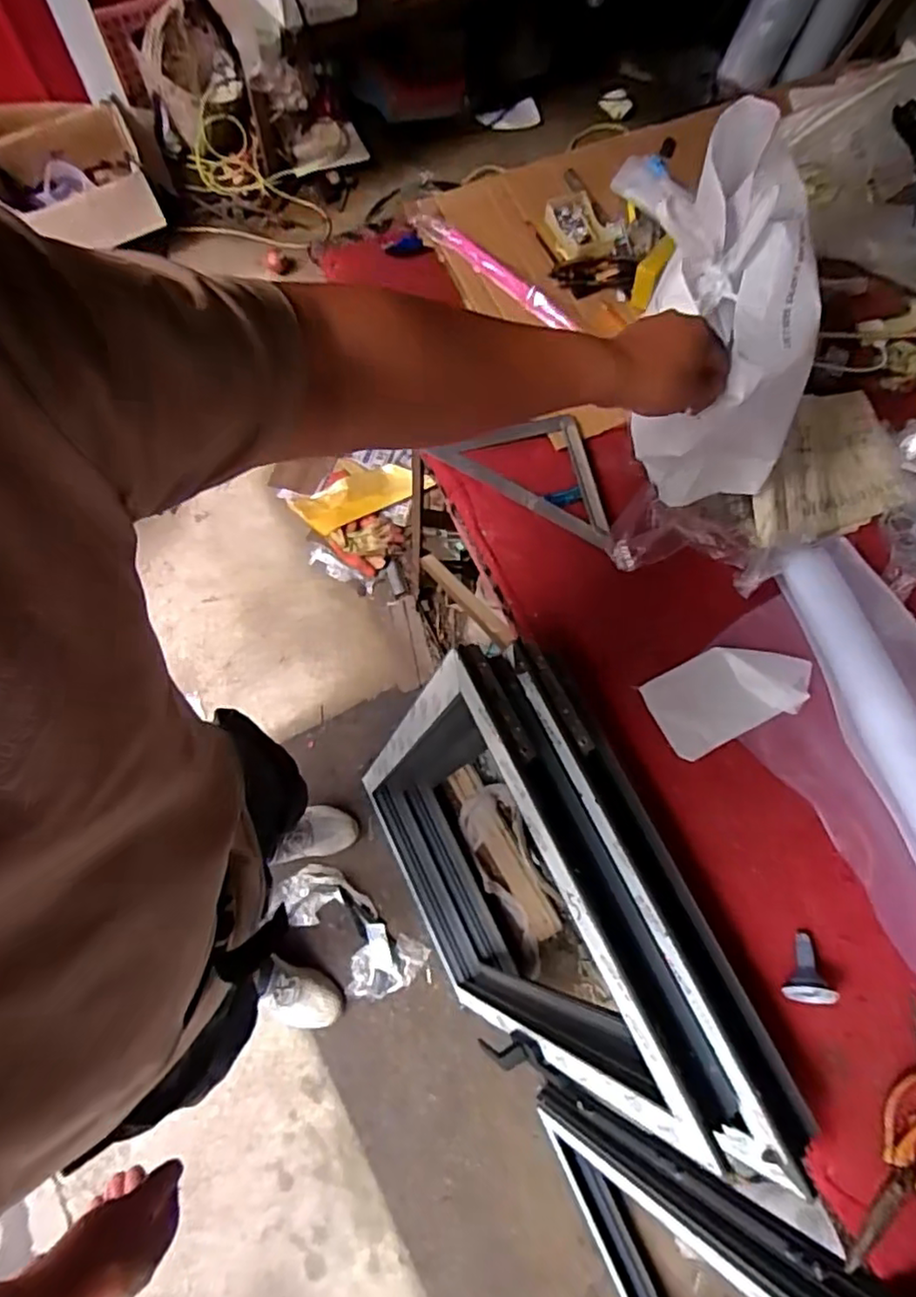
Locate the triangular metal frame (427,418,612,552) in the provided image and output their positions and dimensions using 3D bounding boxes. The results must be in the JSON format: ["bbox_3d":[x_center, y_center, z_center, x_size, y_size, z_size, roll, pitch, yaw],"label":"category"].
[{"bbox_3d":[0.111,-0.246,0.845,0.251,0.023,0.142,32,73,6],"label":"triangular metal frame"}]

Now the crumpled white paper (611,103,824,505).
[{"bbox_3d":[0.271,-0.354,0.713,0.164,0.234,0.310,-2,77,-1],"label":"crumpled white paper"}]

